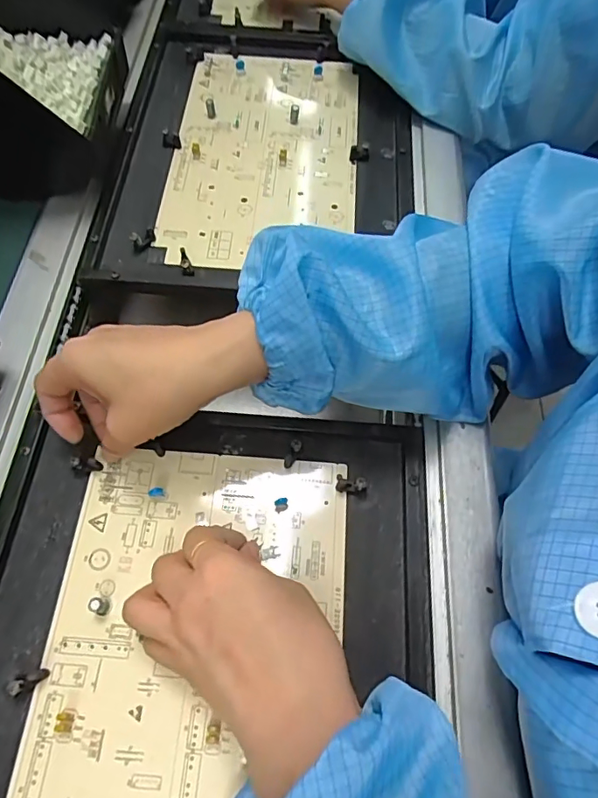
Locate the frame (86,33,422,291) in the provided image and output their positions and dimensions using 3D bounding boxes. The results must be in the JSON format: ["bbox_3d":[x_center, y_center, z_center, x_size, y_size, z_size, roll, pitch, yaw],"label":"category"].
[{"bbox_3d":[-0.029,-0.235,0.480,0.272,0.018,0.330,6,64,0],"label":"frame"}]

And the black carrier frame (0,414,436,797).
[{"bbox_3d":[-0.059,0.167,0.288,0.274,0.014,0.341,5,64,-1],"label":"black carrier frame"}]

